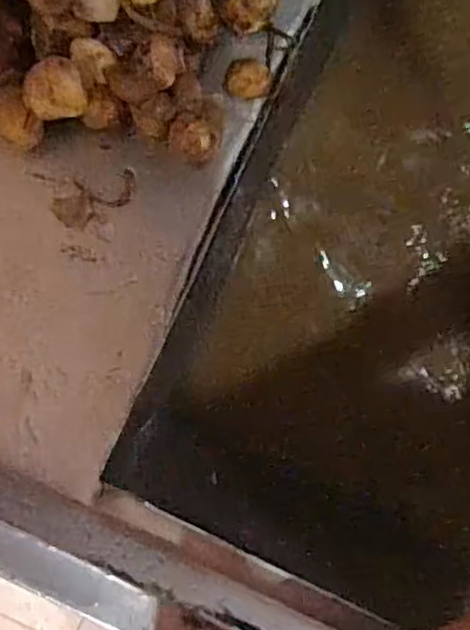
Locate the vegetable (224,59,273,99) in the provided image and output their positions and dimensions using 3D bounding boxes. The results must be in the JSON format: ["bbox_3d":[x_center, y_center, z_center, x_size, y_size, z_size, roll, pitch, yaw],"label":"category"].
[{"bbox_3d":[0.006,-0.099,0.287,0.019,0.014,0.016,4,97,4],"label":"vegetable"}]

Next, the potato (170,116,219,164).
[{"bbox_3d":[-0.017,-0.073,0.286,0.020,0.022,0.017,8,97,3],"label":"potato"}]

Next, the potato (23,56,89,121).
[{"bbox_3d":[-0.071,-0.088,0.263,0.023,0.013,0.020,-8,96,5],"label":"potato"}]

